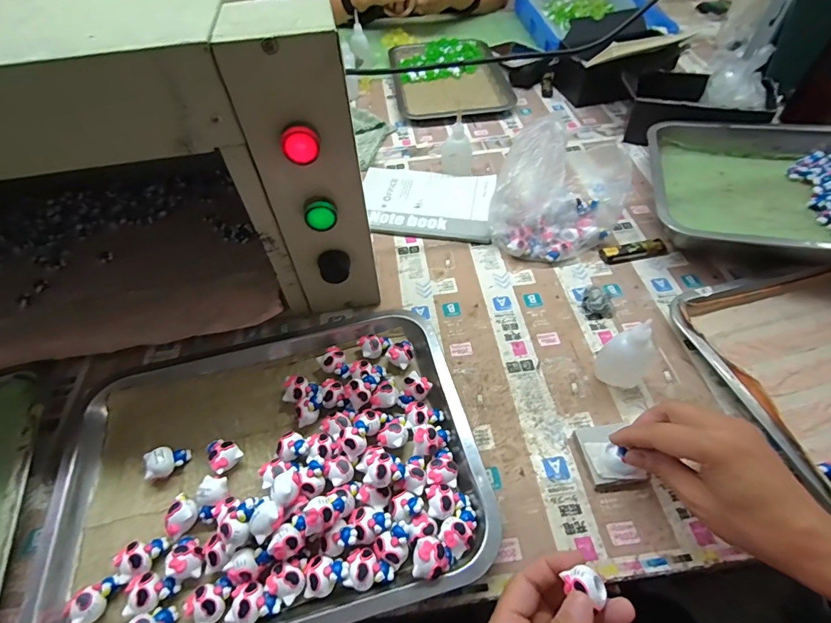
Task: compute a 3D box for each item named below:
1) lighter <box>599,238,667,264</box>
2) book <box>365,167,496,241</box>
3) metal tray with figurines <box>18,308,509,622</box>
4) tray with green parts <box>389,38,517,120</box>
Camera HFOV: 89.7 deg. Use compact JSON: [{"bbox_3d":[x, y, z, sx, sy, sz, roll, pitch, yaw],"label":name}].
[{"bbox_3d":[0.271,-0.075,0.519,0.079,0.014,0.024,-6,53,-2],"label":"lighter"},{"bbox_3d":[0.016,-0.159,0.593,0.184,0.015,0.141,5,53,7],"label":"book"},{"bbox_3d":[-0.128,0.124,0.361,0.350,0.041,0.271,-15,53,-8],"label":"metal tray with figurines"},{"bbox_3d":[0.063,-0.473,0.820,0.210,0.028,0.280,-6,53,-2],"label":"tray with green parts"}]

